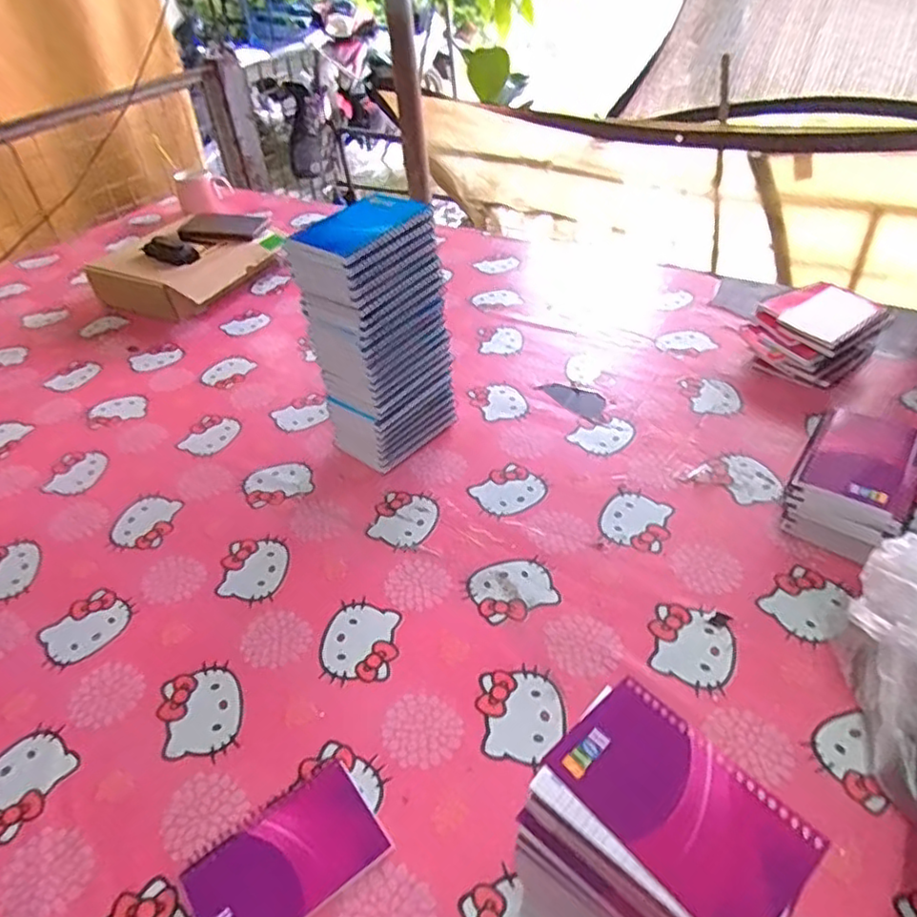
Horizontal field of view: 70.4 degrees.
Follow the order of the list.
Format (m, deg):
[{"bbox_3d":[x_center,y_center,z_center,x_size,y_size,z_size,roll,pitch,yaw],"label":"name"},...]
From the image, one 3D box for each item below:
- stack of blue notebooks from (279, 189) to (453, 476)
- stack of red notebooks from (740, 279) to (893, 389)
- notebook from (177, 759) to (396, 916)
[{"bbox_3d":[-0.089,-0.127,0.736,0.093,0.281,0.134,27,51,31],"label":"stack of blue notebooks"},{"bbox_3d":[0.477,-0.172,0.882,0.146,0.076,0.134,-25,45,-21],"label":"stack of red notebooks"},{"bbox_3d":[-0.124,0.288,0.467,0.132,0.011,0.084,-30,47,-25],"label":"notebook"}]

